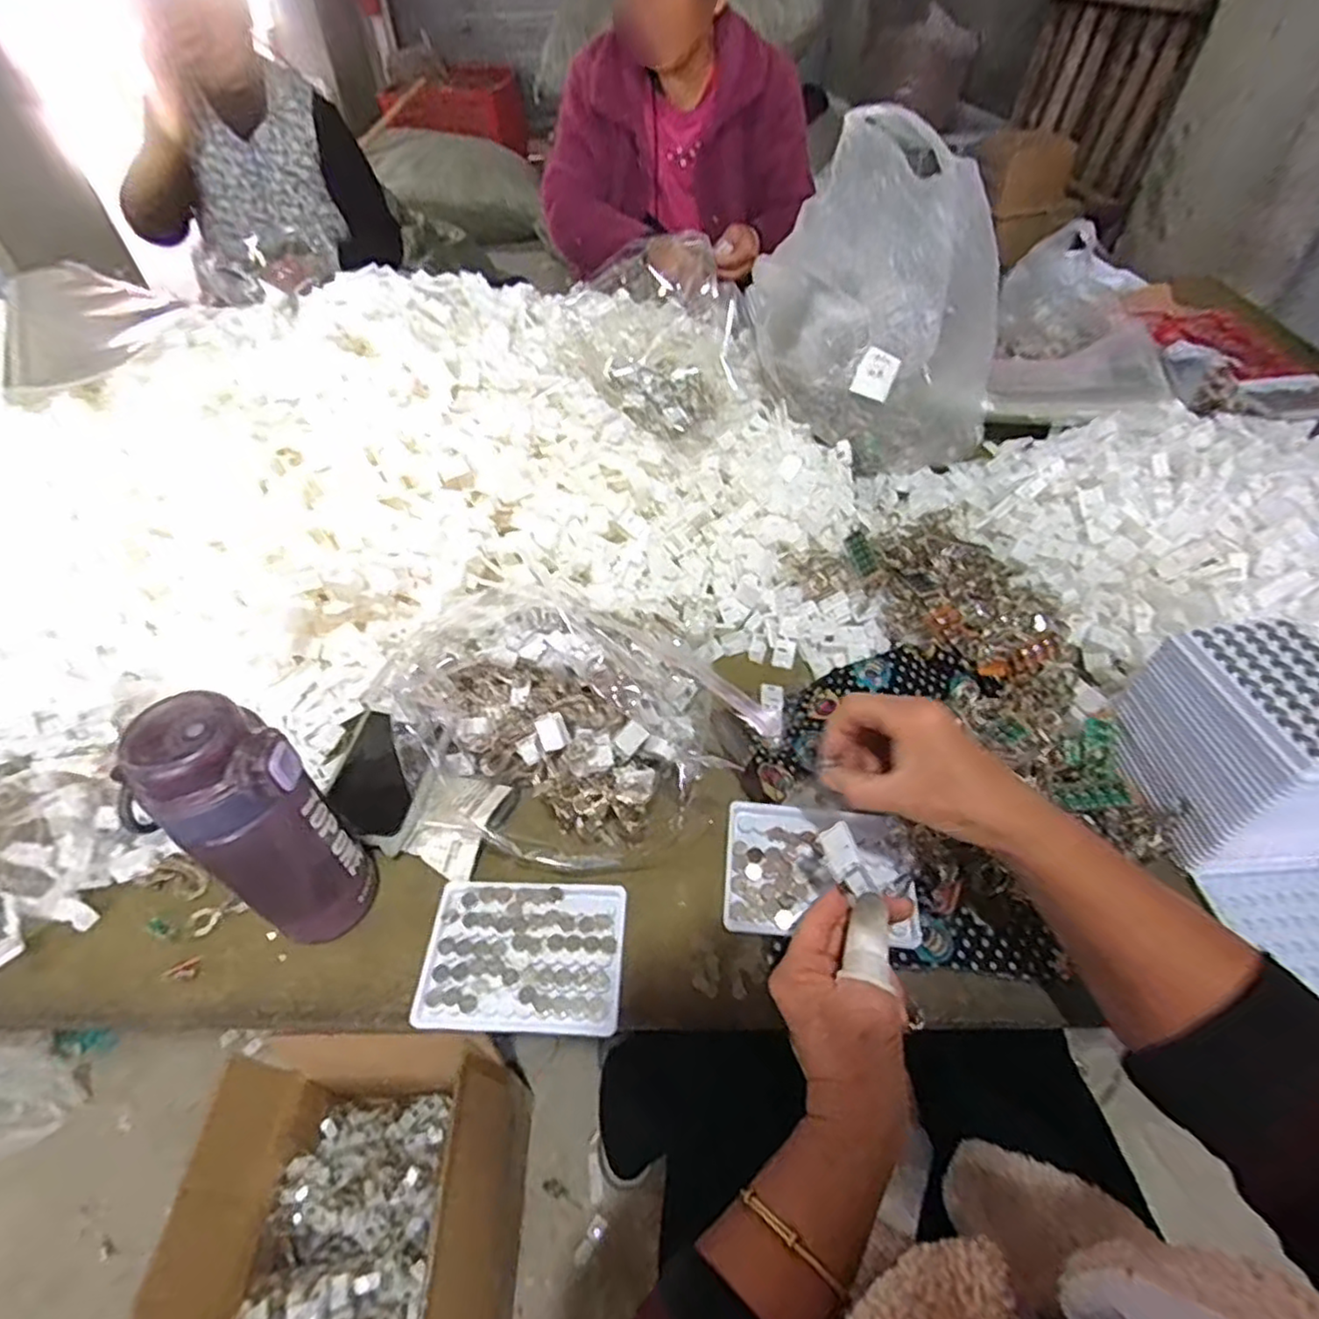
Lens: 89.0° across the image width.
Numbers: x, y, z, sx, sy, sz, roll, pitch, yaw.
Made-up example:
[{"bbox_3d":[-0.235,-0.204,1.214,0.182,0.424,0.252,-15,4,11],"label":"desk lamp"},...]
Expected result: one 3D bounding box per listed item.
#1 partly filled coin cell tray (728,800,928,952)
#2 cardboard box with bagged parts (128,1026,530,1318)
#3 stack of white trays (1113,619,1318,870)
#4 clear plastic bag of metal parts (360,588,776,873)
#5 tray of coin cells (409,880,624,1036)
[{"bbox_3d":[0.113,0.150,0.479,0.128,0.014,0.094,3,48,5],"label":"partly filled coin cell tray"},{"bbox_3d":[-0.341,0.700,0.729,0.318,0.249,0.379,-3,48,0],"label":"cardboard box with bagged parts"},{"bbox_3d":[0.411,0.065,0.472,0.096,0.120,0.143,-5,48,-2],"label":"stack of white trays"},{"bbox_3d":[-0.076,0.033,0.540,0.262,0.076,0.262,-34,55,-25],"label":"clear plastic bag of metal parts"},{"bbox_3d":[-0.090,0.196,0.455,0.129,0.016,0.097,1,48,4],"label":"tray of coin cells"}]

